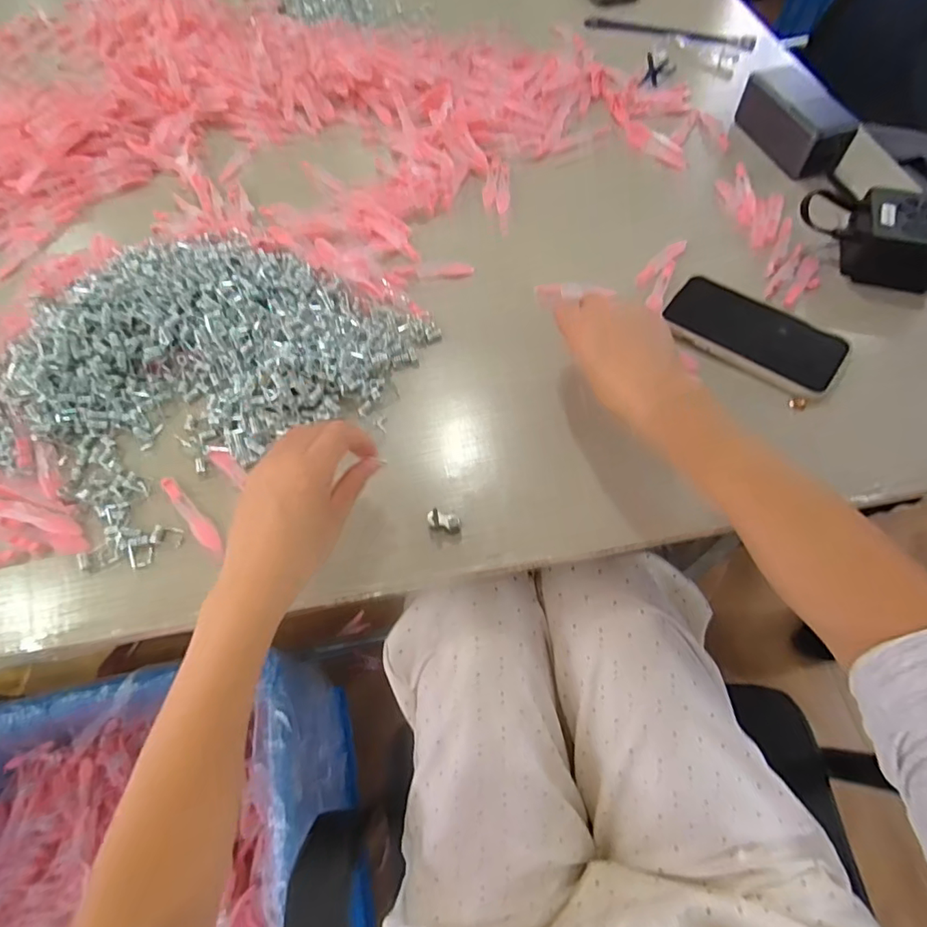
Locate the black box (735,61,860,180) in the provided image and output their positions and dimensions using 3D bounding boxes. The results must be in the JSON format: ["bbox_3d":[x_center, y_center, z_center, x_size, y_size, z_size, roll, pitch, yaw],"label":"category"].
[{"bbox_3d":[0.349,-0.364,0.558,0.046,0.059,0.134,-18,62,-7],"label":"black box"}]

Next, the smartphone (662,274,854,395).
[{"bbox_3d":[0.245,-0.111,0.446,0.142,0.008,0.073,33,68,19],"label":"smartphone"}]

